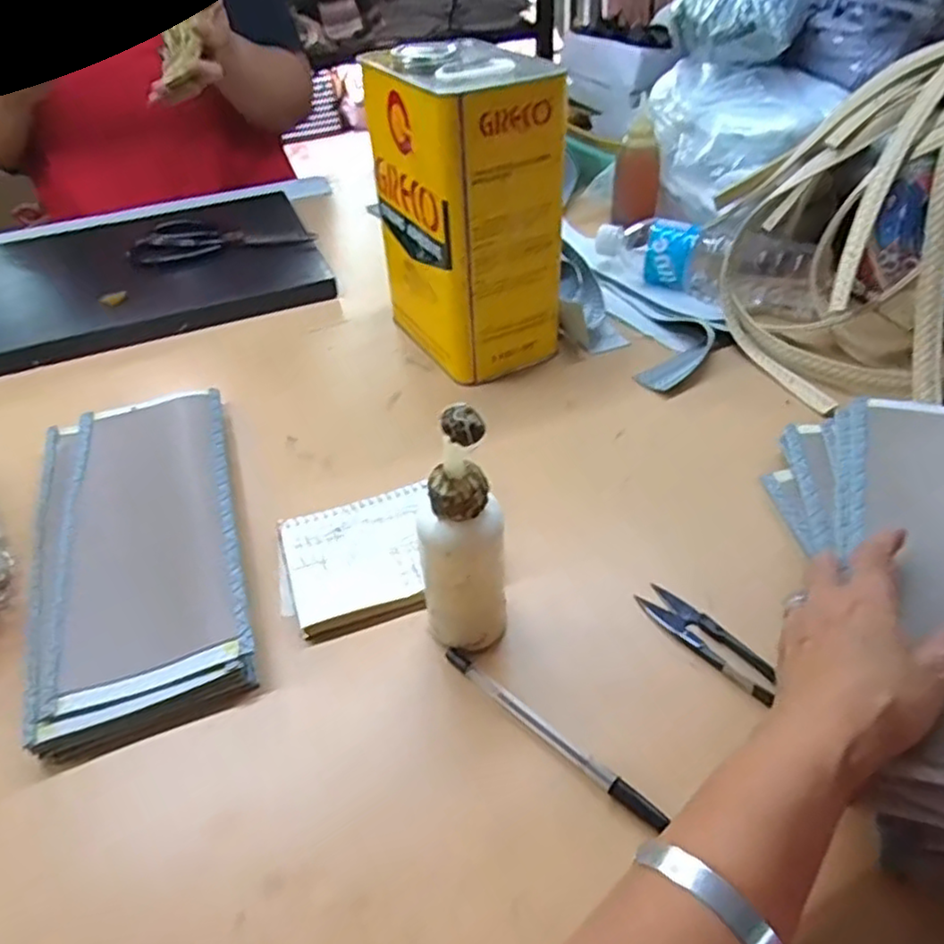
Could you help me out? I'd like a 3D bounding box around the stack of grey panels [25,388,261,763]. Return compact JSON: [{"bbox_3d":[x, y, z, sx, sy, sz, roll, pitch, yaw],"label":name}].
[{"bbox_3d":[-0.226,0.038,0.465,0.127,0.024,0.294,-15,43,-12],"label":"stack of grey panels"}]

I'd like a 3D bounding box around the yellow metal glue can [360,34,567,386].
[{"bbox_3d":[-0.004,-0.215,0.573,0.106,0.220,0.147,-24,46,-20],"label":"yellow metal glue can"}]

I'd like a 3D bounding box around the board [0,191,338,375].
[{"bbox_3d":[-0.377,-0.220,0.754,0.400,0.027,0.300,-18,44,-15],"label":"board"}]

